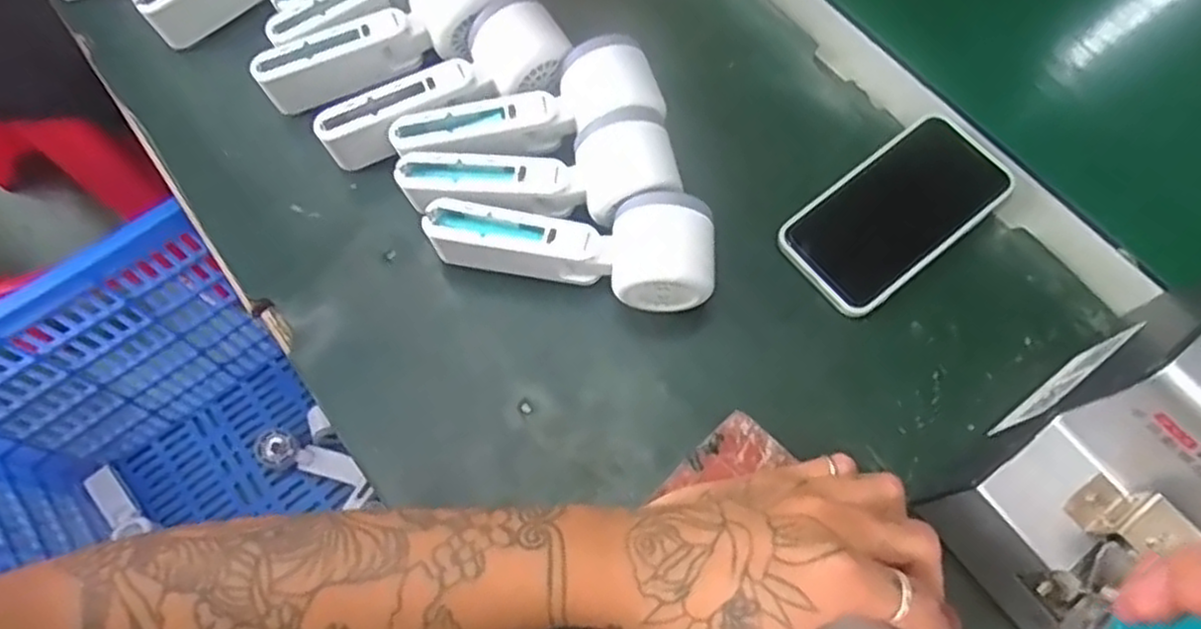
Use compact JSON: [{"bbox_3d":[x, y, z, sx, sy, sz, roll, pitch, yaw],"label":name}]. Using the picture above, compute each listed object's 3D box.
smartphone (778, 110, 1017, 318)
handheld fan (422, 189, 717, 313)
[{"bbox_3d":[0.185,-0.066,0.458,0.147,0.015,0.074,-36,72,-14],"label":"smartphone"},{"bbox_3d":[-0.018,-0.038,0.428,0.165,0.056,0.058,4,70,1],"label":"handheld fan"}]

